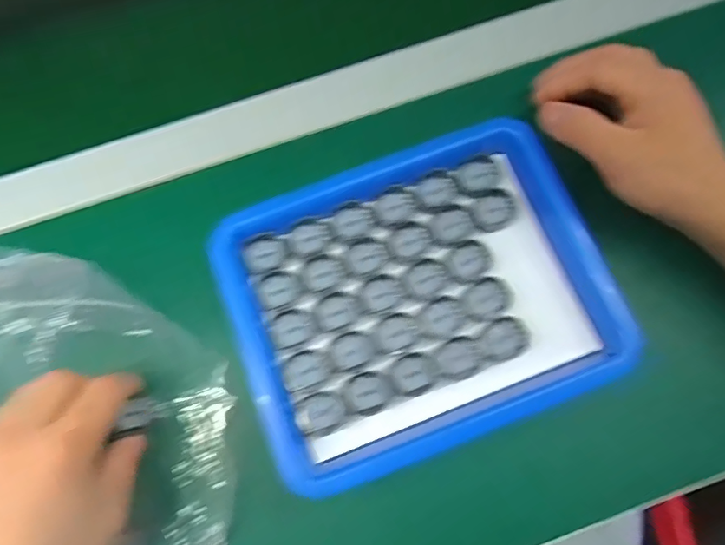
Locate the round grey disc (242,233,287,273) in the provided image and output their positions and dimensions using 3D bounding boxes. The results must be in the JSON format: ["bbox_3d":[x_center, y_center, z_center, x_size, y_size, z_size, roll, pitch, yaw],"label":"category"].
[{"bbox_3d":[-0.062,-0.012,0.316,0.026,0.007,0.022,-21,76,-5],"label":"round grey disc"}]

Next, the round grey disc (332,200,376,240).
[{"bbox_3d":[-0.006,-0.034,0.321,0.027,0.008,0.024,-12,76,-3],"label":"round grey disc"}]

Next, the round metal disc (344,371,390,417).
[{"bbox_3d":[0.003,0.071,0.295,0.026,0.004,0.024,0,75,0],"label":"round metal disc"}]

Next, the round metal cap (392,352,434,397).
[{"bbox_3d":[0.031,0.061,0.299,0.025,0.004,0.023,0,75,0],"label":"round metal cap"}]

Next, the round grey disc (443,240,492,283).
[{"bbox_3d":[0.066,-0.008,0.311,0.026,0.004,0.025,0,75,0],"label":"round grey disc"}]

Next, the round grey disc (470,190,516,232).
[{"bbox_3d":[0.084,-0.040,0.321,0.029,0.006,0.026,-7,75,-1],"label":"round grey disc"}]

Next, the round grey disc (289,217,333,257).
[{"bbox_3d":[-0.033,-0.023,0.319,0.026,0.006,0.024,0,75,0],"label":"round grey disc"}]

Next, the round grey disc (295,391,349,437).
[{"bbox_3d":[-0.024,0.083,0.293,0.029,0.004,0.024,-30,77,-7],"label":"round grey disc"}]

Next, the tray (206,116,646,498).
[{"bbox_3d":[0.032,0.013,0.306,0.216,0.027,0.178,-22,76,-5],"label":"tray"}]

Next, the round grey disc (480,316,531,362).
[{"bbox_3d":[0.085,0.041,0.299,0.029,0.004,0.024,-28,77,-7],"label":"round grey disc"}]

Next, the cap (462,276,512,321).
[{"bbox_3d":[0.076,0.016,0.305,0.029,0.004,0.025,-28,77,-7],"label":"cap"}]

